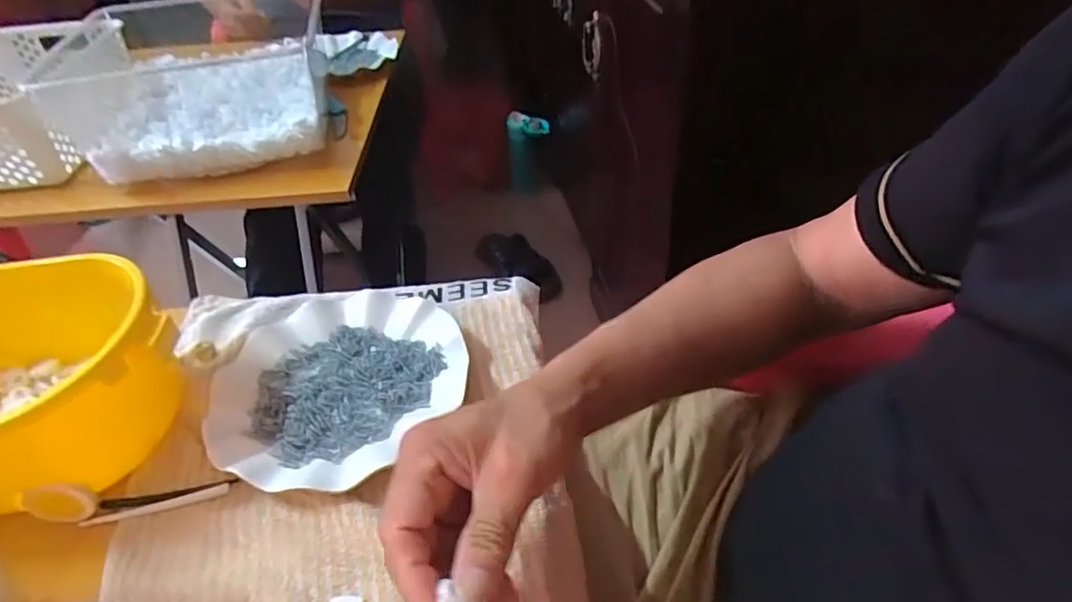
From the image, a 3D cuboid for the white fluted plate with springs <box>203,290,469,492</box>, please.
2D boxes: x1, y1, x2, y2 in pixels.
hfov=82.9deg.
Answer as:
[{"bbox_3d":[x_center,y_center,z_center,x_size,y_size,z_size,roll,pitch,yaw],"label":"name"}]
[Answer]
[{"bbox_3d":[-0.152,0.057,0.462,0.175,0.021,0.184,-3,41,2],"label":"white fluted plate with springs"}]

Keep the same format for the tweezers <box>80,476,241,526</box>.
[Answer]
[{"bbox_3d":[-0.247,0.131,0.401,0.092,0.005,0.016,-11,42,-6],"label":"tweezers"}]

